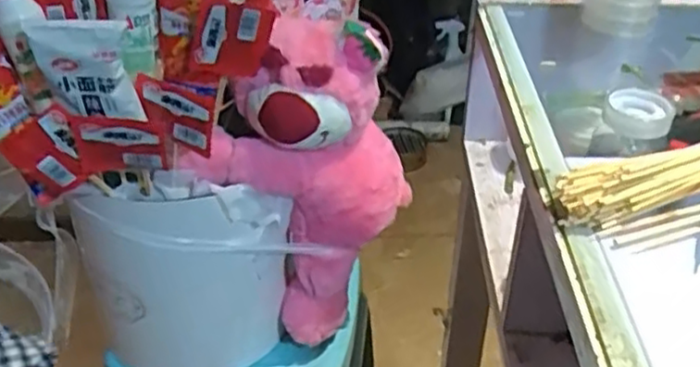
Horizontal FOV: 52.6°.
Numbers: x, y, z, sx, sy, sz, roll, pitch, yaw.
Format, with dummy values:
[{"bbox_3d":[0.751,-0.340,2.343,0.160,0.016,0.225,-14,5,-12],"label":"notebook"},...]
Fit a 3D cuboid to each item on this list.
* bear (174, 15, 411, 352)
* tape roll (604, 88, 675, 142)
[{"bbox_3d":[-0.046,0.001,0.699,0.200,0.311,0.117,-4,37,-5],"label":"bear"},{"bbox_3d":[0.228,-0.054,0.556,0.048,0.023,0.048,0,36,0],"label":"tape roll"}]

